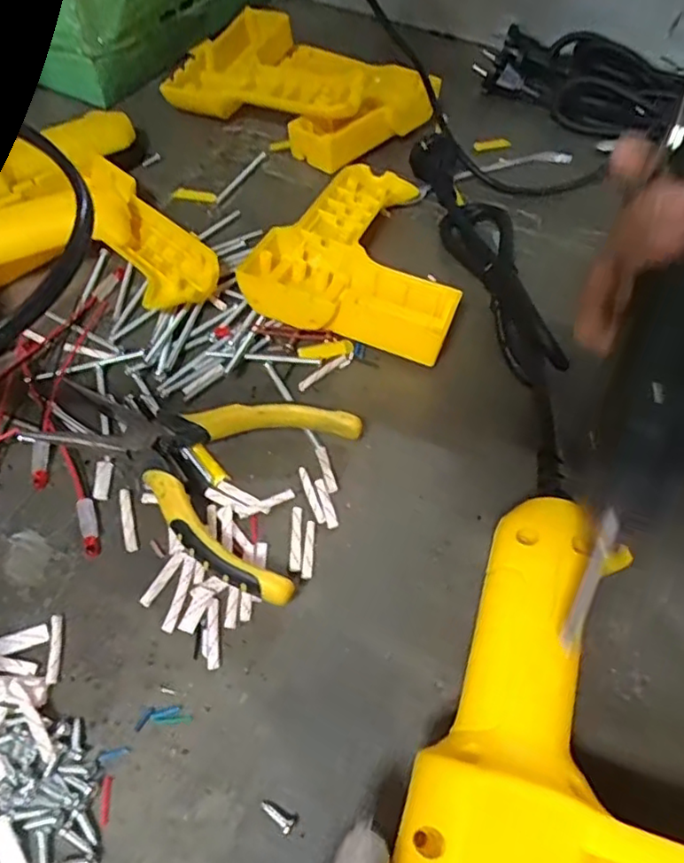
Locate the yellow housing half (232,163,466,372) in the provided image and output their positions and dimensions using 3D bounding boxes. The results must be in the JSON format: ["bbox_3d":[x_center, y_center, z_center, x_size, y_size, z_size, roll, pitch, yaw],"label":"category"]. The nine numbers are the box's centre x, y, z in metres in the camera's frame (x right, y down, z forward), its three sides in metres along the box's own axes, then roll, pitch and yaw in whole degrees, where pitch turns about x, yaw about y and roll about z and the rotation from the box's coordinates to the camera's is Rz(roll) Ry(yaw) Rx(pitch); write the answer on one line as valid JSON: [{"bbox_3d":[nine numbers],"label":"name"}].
[{"bbox_3d":[0.022,-0.111,0.372,0.114,0.029,0.146,20,57,10],"label":"yellow housing half"}]

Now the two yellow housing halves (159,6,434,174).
[{"bbox_3d":[-0.031,-0.264,0.471,0.191,0.040,0.127,26,58,14],"label":"two yellow housing halves"}]

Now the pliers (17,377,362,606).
[{"bbox_3d":[-0.075,0.014,0.287,0.144,0.019,0.094,18,57,9],"label":"pliers"}]

